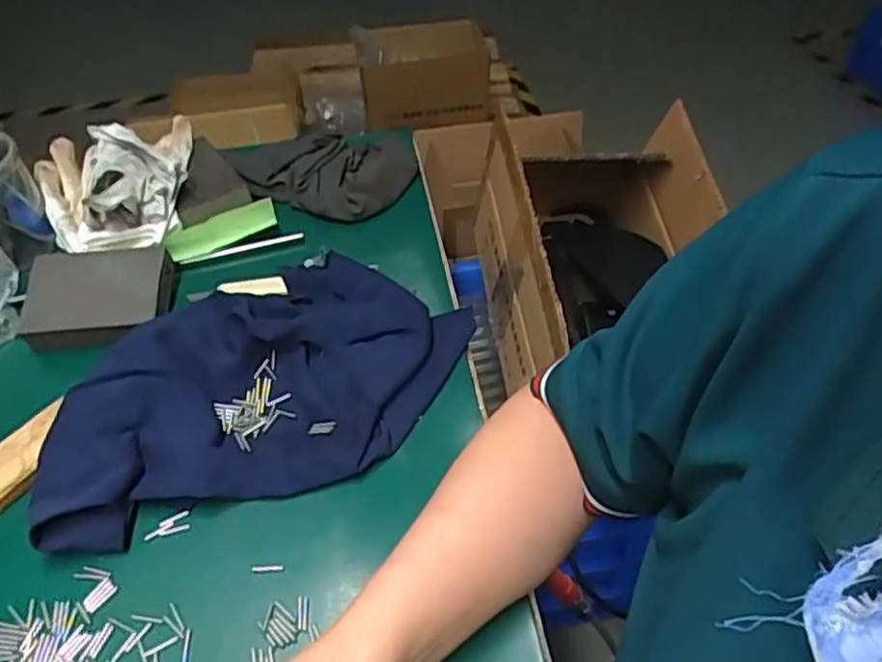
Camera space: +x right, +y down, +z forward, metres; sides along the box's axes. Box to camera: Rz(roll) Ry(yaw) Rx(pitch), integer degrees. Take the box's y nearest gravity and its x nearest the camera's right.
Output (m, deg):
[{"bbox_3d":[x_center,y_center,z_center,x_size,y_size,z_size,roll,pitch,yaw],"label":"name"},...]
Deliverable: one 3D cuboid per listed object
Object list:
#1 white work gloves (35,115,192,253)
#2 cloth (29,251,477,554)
[{"bbox_3d":[-0.276,-0.136,0.594,0.128,0.052,0.143,-17,49,-16],"label":"white work gloves"},{"bbox_3d":[-0.120,0.026,0.478,0.289,0.043,0.192,-15,48,-14],"label":"cloth"}]

